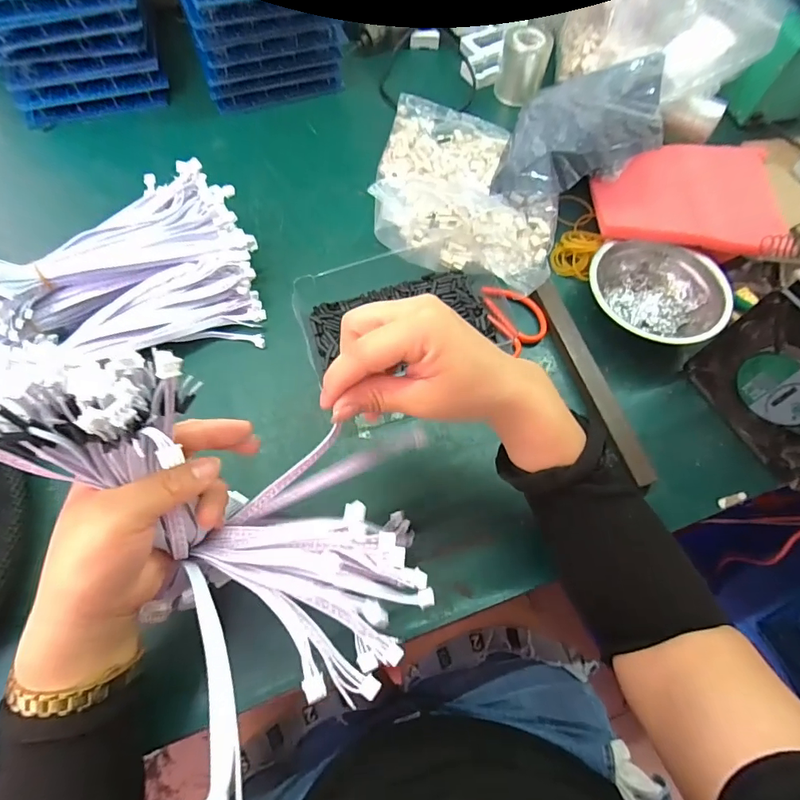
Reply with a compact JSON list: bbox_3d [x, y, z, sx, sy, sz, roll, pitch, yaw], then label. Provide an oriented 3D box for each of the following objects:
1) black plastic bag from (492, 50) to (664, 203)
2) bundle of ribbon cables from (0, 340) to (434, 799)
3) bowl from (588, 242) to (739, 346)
[{"bbox_3d":[0.197,-0.303,0.494,0.133,0.091,0.194,19,67,6],"label":"black plastic bag"},{"bbox_3d":[-0.105,0.068,0.239,0.247,0.096,0.153,40,69,-14],"label":"bundle of ribbon cables"},{"bbox_3d":[0.247,-0.108,0.444,0.124,0.038,0.103,26,68,9],"label":"bowl"}]

